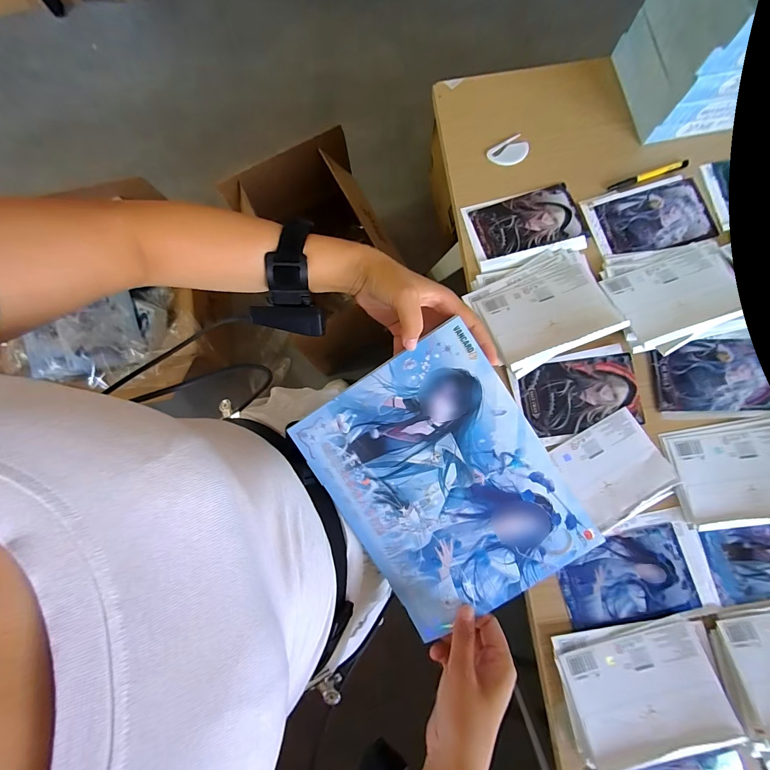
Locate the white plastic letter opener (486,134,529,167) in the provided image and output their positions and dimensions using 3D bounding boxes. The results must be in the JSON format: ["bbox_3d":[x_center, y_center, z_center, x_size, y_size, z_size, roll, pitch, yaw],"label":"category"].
[{"bbox_3d":[0.214,-0.402,0.613,0.069,0.005,0.044,-26,80,-4],"label":"white plastic letter opener"}]

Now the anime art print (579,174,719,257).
[{"bbox_3d":[0.435,-0.274,0.585,0.192,0.007,0.120,-15,79,-1],"label":"anime art print"}]

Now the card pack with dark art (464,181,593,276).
[{"bbox_3d":[0.232,-0.260,0.587,0.183,0.008,0.125,-15,79,-1],"label":"card pack with dark art"}]

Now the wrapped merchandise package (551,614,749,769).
[{"bbox_3d":[0.326,0.380,0.445,0.194,0.032,0.137,-11,79,-1],"label":"wrapped merchandise package"}]

